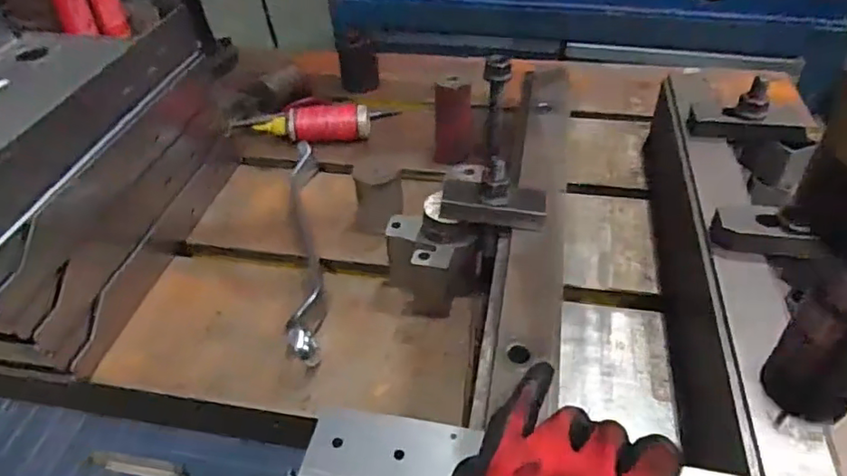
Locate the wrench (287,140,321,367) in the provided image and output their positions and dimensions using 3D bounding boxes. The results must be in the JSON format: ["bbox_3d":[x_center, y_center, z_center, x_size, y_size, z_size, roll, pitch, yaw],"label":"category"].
[{"bbox_3d":[-0.112,-0.004,0.541,0.024,0.024,0.284,-8,41,-6],"label":"wrench"}]

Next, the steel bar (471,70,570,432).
[{"bbox_3d":[0.093,-0.034,0.475,0.048,0.030,0.406,6,42,10],"label":"steel bar"}]

